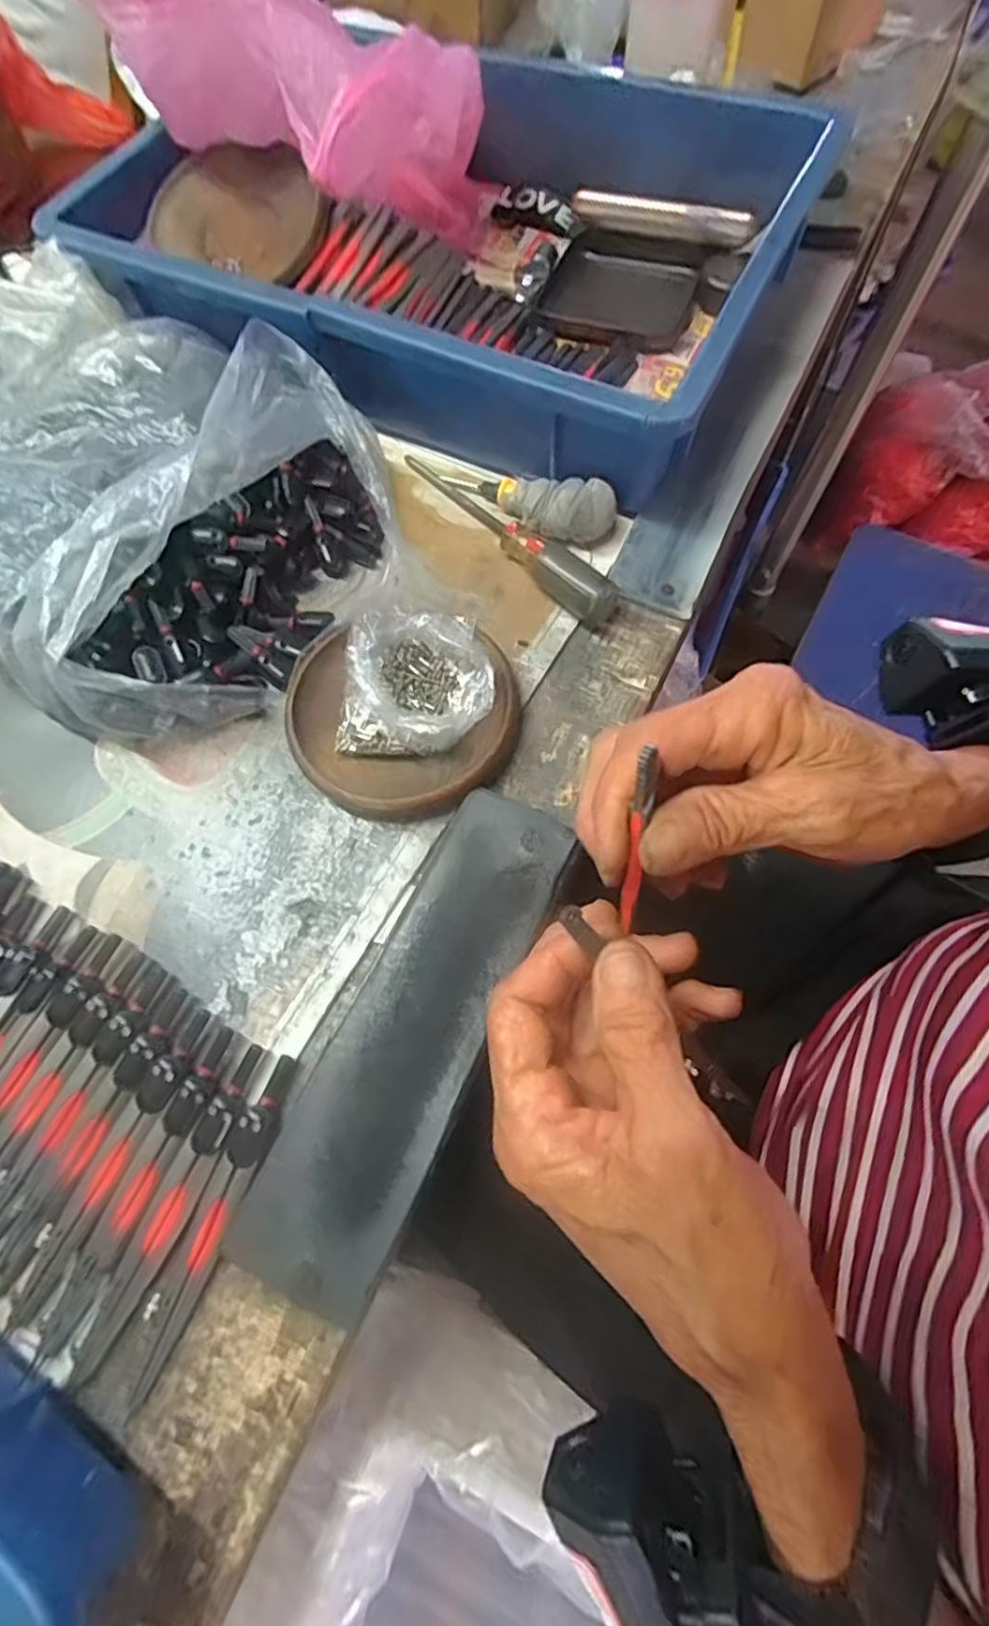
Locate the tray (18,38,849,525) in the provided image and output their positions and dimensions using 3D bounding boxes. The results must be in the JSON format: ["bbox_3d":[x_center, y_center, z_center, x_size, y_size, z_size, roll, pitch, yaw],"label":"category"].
[{"bbox_3d":[-0.037,-0.373,0.424,0.421,0.070,0.296,22,71,11],"label":"tray"}]

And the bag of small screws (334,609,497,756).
[{"bbox_3d":[-0.036,-0.069,0.323,0.074,0.038,0.081,7,69,6],"label":"bag of small screws"}]

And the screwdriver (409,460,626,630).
[{"bbox_3d":[0.007,-0.168,0.374,0.020,0.022,0.170,-37,71,-11],"label":"screwdriver"}]

